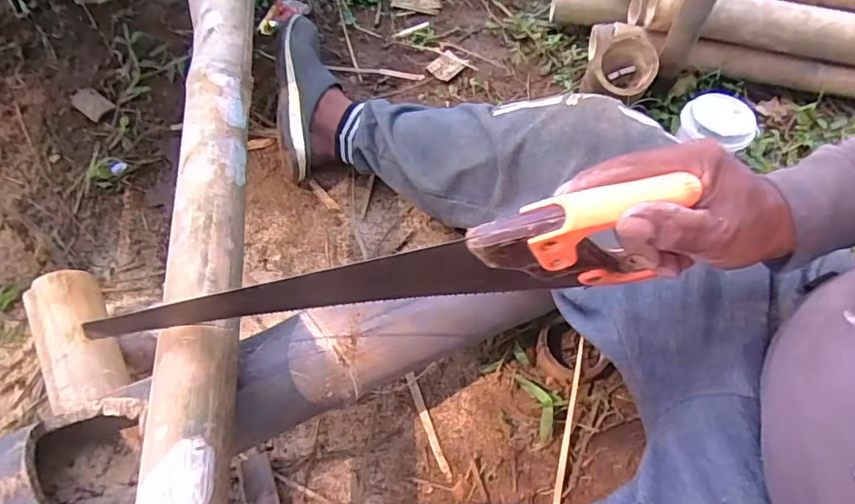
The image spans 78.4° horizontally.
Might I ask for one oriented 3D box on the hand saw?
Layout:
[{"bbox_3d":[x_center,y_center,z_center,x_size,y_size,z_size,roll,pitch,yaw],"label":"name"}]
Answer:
[{"bbox_3d":[-0.036,0.027,0.393,0.411,0.102,0.027,-12,60,11],"label":"hand saw"}]

